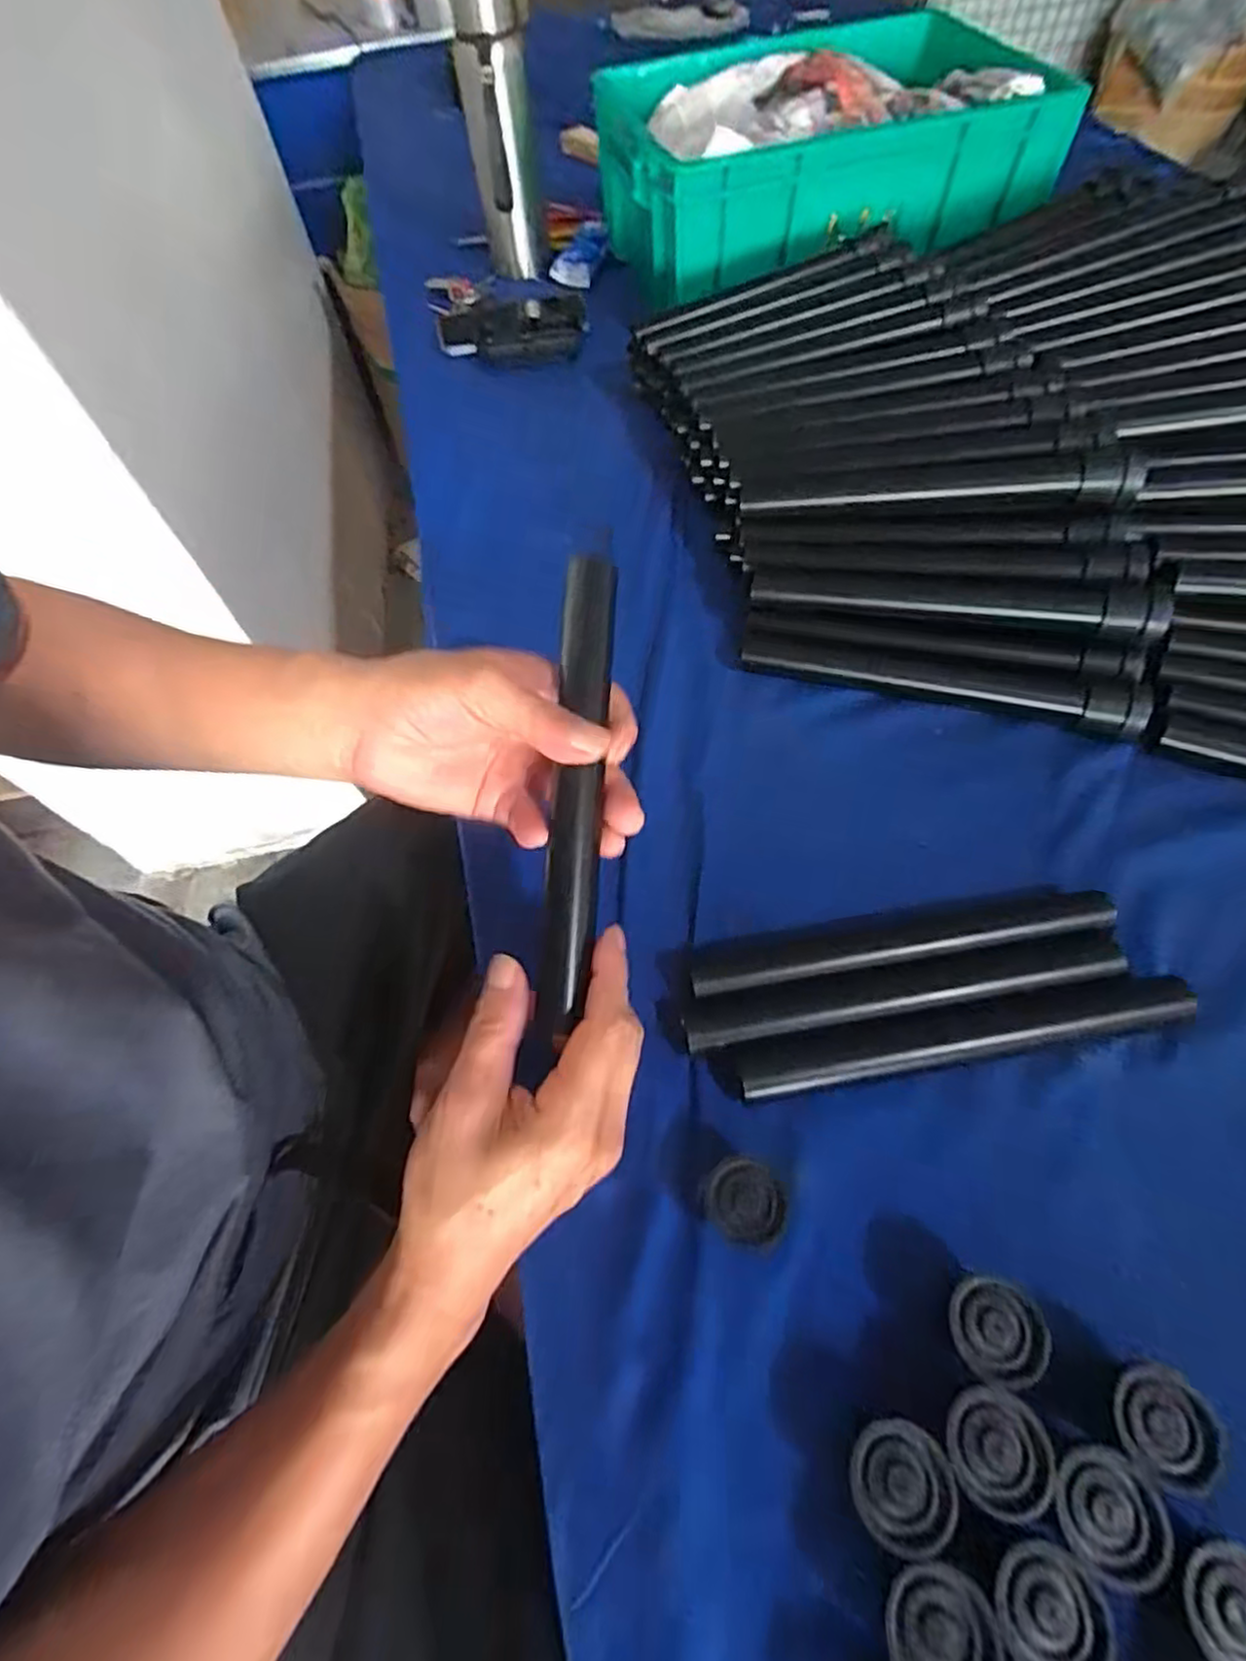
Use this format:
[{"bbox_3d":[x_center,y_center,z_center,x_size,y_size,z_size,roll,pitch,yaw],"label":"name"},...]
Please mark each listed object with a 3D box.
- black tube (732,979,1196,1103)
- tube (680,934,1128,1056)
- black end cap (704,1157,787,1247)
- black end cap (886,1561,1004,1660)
[{"bbox_3d":[0.162,0.100,0.331,0.214,0.023,0.026,-10,59,-1],"label":"black tube"},{"bbox_3d":[0.139,0.084,0.342,0.216,0.018,0.024,-10,59,-1],"label":"tube"},{"bbox_3d":[0.053,0.163,0.296,0.033,0.018,0.032,-2,59,4],"label":"black end cap"},{"bbox_3d":[0.102,0.262,0.224,0.034,0.025,0.033,-2,59,4],"label":"black end cap"}]

